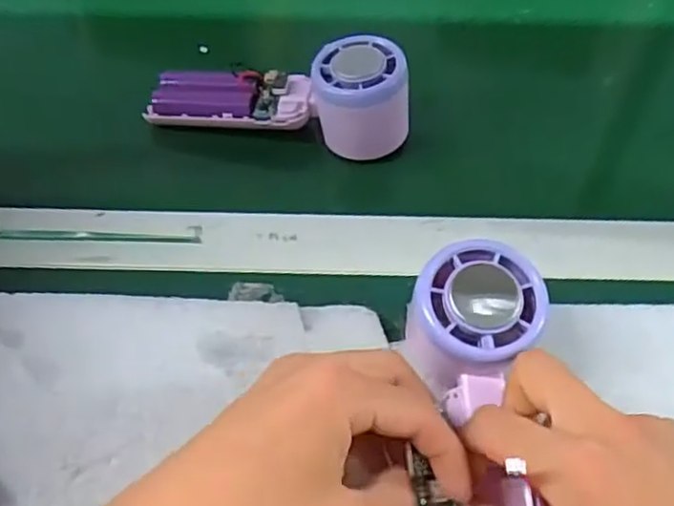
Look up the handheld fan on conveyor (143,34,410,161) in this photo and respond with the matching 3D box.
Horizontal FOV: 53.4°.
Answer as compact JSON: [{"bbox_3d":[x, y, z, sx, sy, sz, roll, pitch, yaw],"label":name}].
[{"bbox_3d":[-0.035,-0.103,0.417,0.160,0.053,0.049,10,54,6],"label":"handheld fan on conveyor"}]

